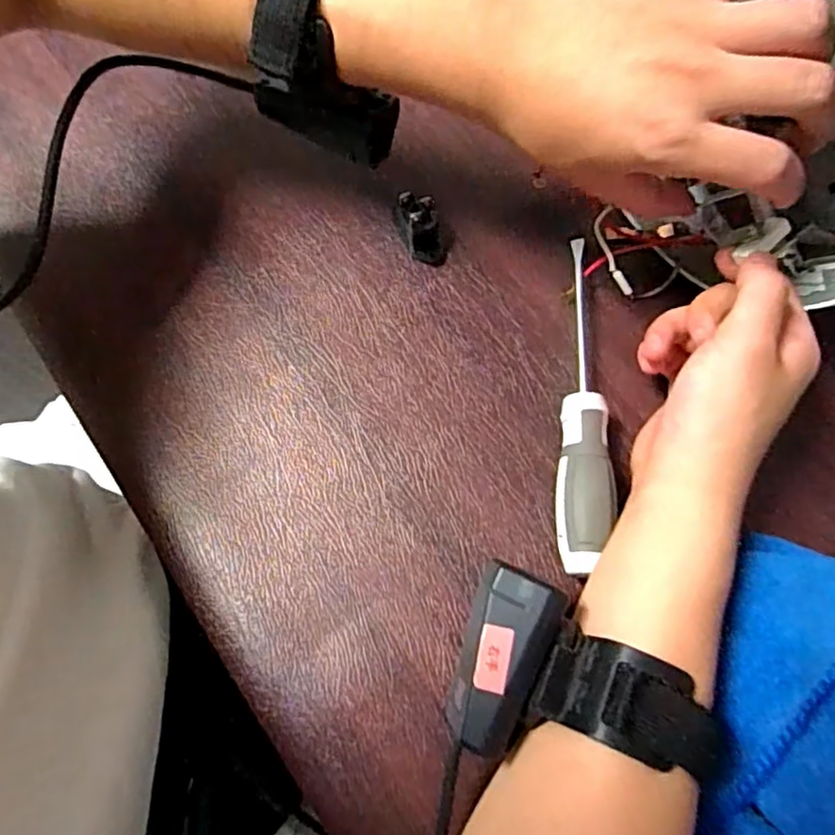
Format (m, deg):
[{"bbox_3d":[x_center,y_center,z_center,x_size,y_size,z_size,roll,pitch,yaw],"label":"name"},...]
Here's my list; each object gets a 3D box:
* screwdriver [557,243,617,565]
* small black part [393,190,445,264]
[{"bbox_3d":[0.084,-0.016,0.329,0.024,0.029,0.189,4,69,2],"label":"screwdriver"},{"bbox_3d":[0.002,-0.106,0.363,0.028,0.027,0.027,3,70,0],"label":"small black part"}]

